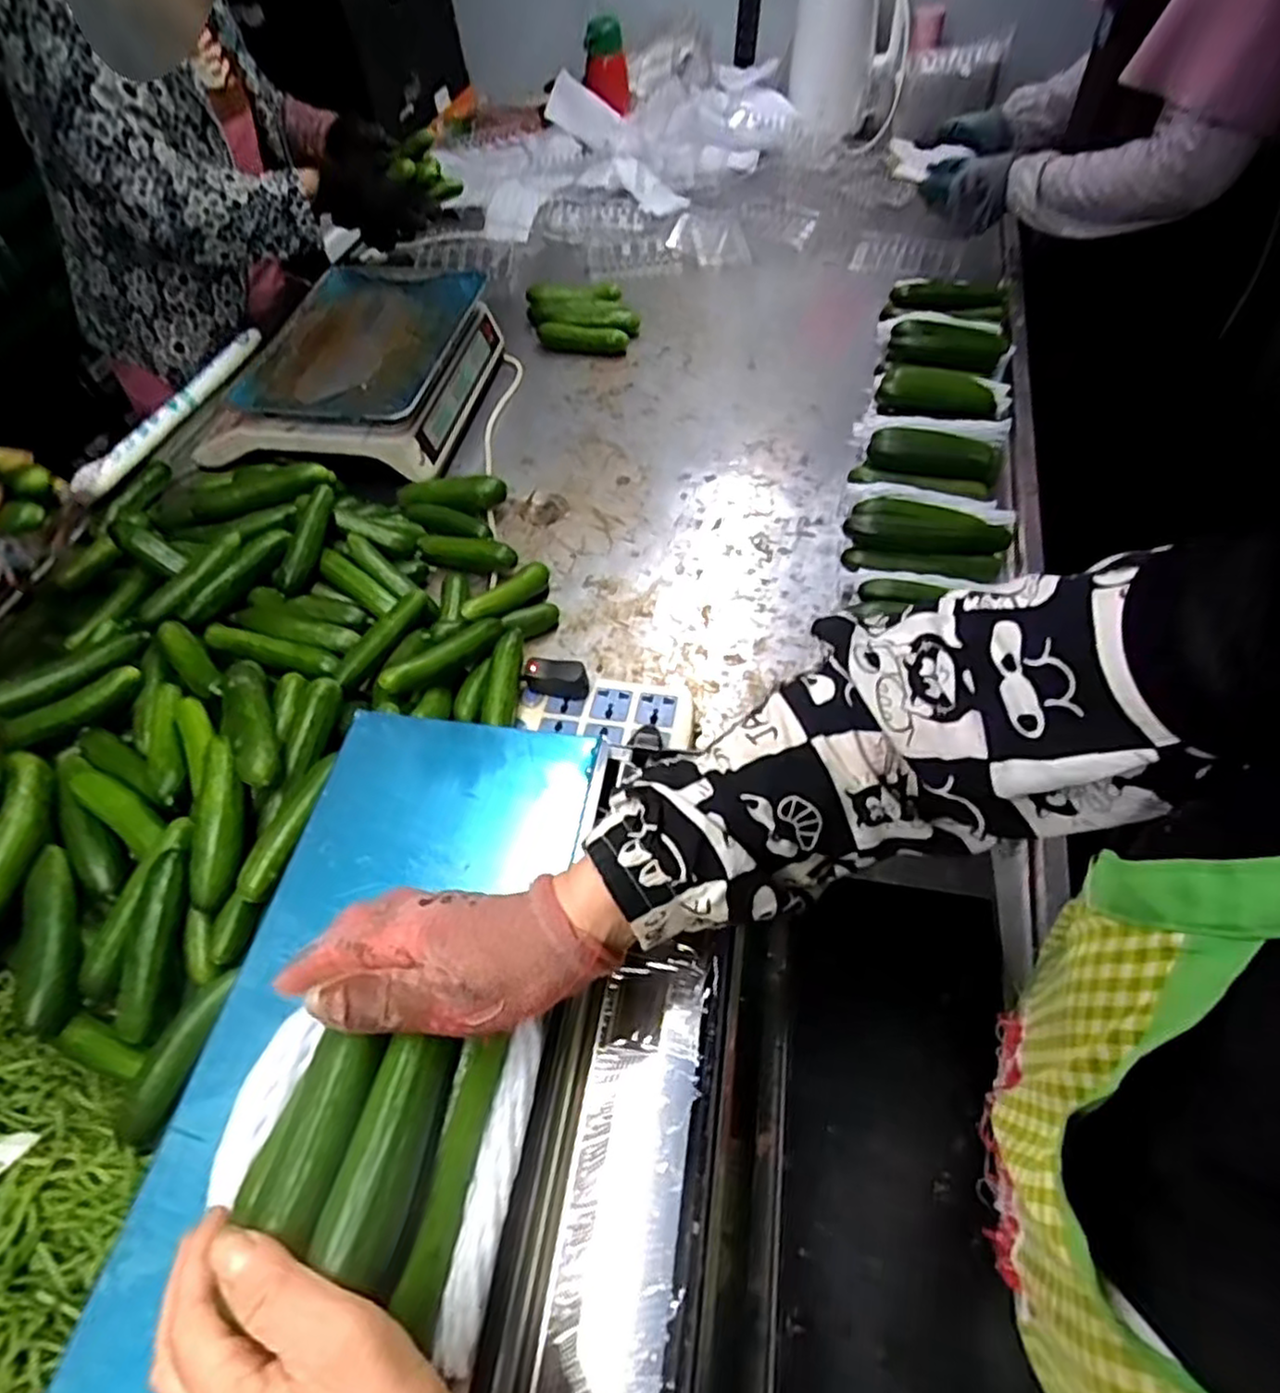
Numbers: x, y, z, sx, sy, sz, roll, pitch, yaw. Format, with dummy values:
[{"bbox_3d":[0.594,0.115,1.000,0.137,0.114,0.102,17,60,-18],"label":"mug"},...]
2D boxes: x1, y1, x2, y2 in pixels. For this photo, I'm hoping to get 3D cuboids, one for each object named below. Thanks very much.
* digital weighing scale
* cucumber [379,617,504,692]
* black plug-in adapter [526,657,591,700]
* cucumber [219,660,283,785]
[{"bbox_3d":[-0.362,-0.429,0.945,0.311,0.117,0.337,8,53,12],"label":"digital weighing scale"},{"bbox_3d":[-0.171,-0.039,0.653,0.025,0.021,0.132,31,46,26],"label":"cucumber"},{"bbox_3d":[-0.075,-0.017,0.659,0.057,0.030,0.020,7,52,10],"label":"black plug-in adapter"},{"bbox_3d":[-0.312,0.021,0.590,0.039,0.050,0.145,-23,53,-13],"label":"cucumber"}]

